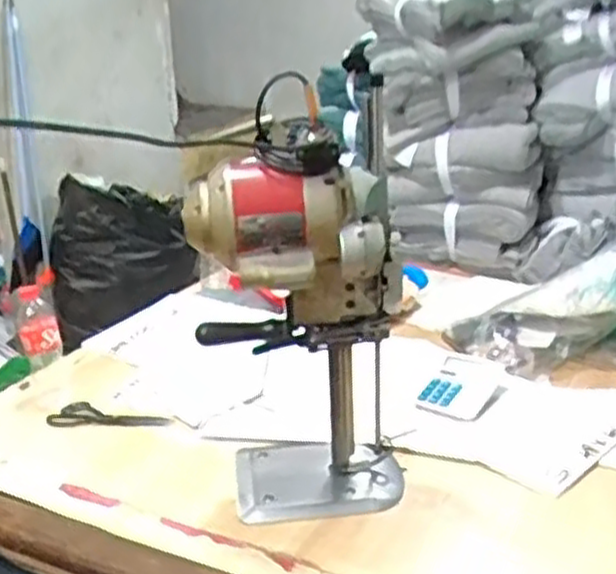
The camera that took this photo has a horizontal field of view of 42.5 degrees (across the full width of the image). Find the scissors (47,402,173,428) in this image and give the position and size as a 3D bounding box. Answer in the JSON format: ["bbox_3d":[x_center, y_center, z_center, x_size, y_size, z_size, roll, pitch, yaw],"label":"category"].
[{"bbox_3d":[-0.354,0.233,1.429,0.225,0.017,0.065,-1,22,4],"label":"scissors"}]

